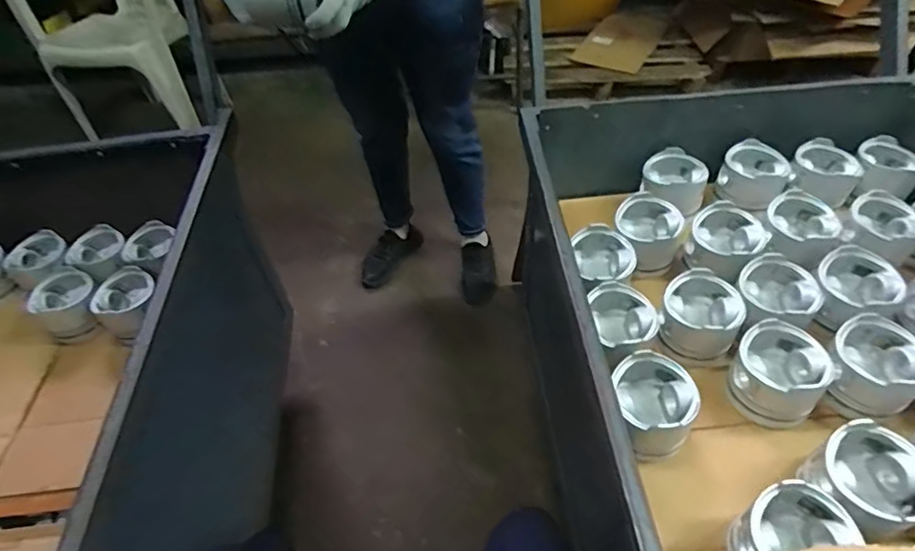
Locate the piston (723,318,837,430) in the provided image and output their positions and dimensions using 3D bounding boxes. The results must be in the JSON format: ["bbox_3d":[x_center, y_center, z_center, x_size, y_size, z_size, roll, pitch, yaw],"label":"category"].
[{"bbox_3d":[0.413,0.131,0.698,0.103,0.093,0.100,-2,49,2],"label":"piston"}]

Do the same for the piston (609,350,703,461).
[{"bbox_3d":[0.244,0.165,0.677,0.100,0.083,0.102,-2,49,2],"label":"piston"}]

